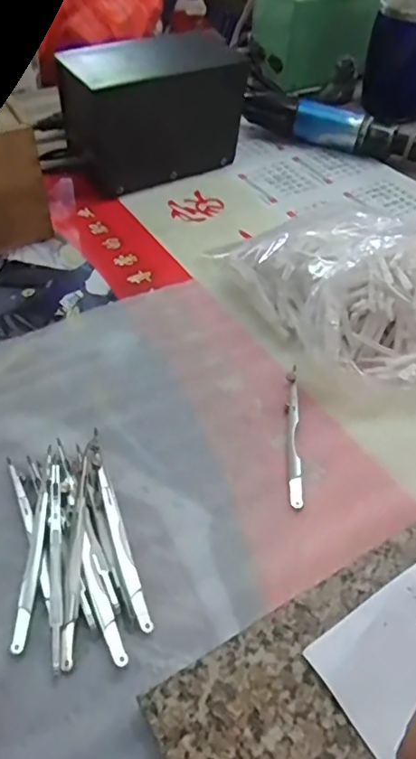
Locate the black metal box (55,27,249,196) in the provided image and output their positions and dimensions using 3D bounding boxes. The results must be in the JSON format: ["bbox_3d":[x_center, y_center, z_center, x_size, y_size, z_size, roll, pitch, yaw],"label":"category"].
[{"bbox_3d":[-0.054,-0.267,0.537,0.167,0.118,0.093,-20,52,-19],"label":"black metal box"}]

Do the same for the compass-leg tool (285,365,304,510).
[{"bbox_3d":[0.053,0.032,0.341,0.009,0.006,0.107,3,48,1],"label":"compass-leg tool"}]

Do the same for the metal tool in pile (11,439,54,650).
[{"bbox_3d":[-0.088,0.083,0.286,0.007,0.014,0.107,0,48,-2],"label":"metal tool in pile"}]

